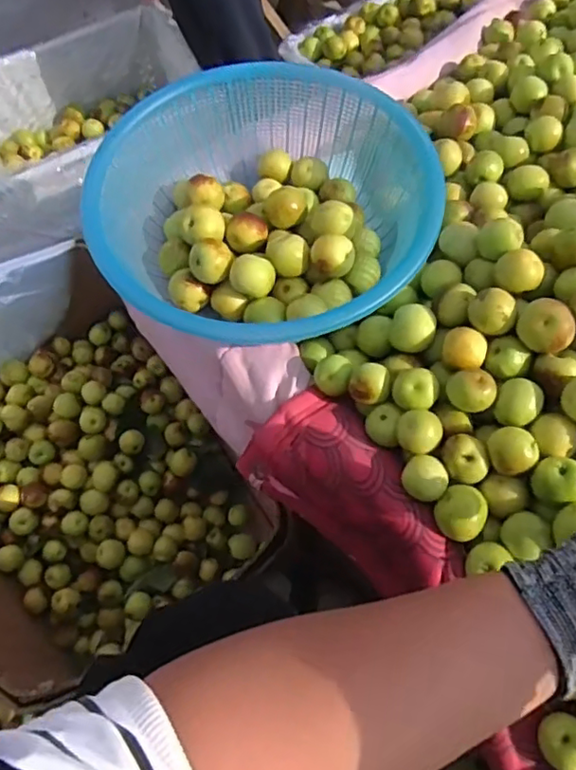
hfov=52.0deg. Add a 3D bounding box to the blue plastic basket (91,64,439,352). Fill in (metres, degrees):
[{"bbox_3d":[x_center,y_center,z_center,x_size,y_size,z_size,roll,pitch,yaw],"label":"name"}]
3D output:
[{"bbox_3d":[-0.018,-0.148,0.501,0.271,0.082,0.263,-2,64,3],"label":"blue plastic basket"}]

